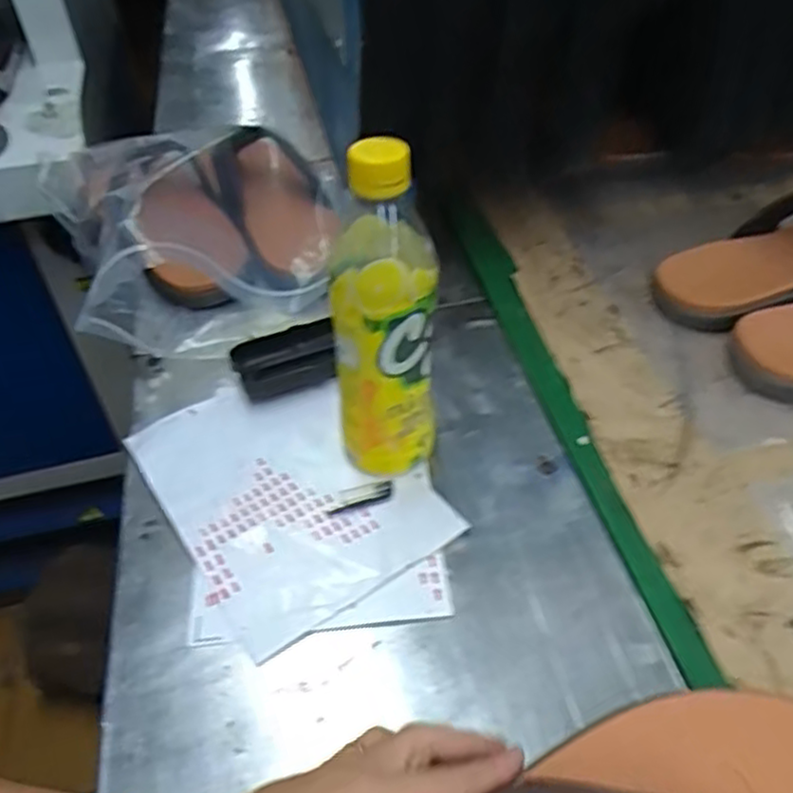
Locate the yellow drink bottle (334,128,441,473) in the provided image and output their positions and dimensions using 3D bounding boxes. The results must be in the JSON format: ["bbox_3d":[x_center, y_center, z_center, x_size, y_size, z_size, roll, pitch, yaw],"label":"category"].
[{"bbox_3d":[-0.007,-0.043,0.424,0.059,0.211,0.063,0,44,2],"label":"yellow drink bottle"}]

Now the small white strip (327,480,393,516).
[{"bbox_3d":[-0.023,0.065,0.459,0.045,0.005,0.014,-17,46,-15],"label":"small white strip"}]

